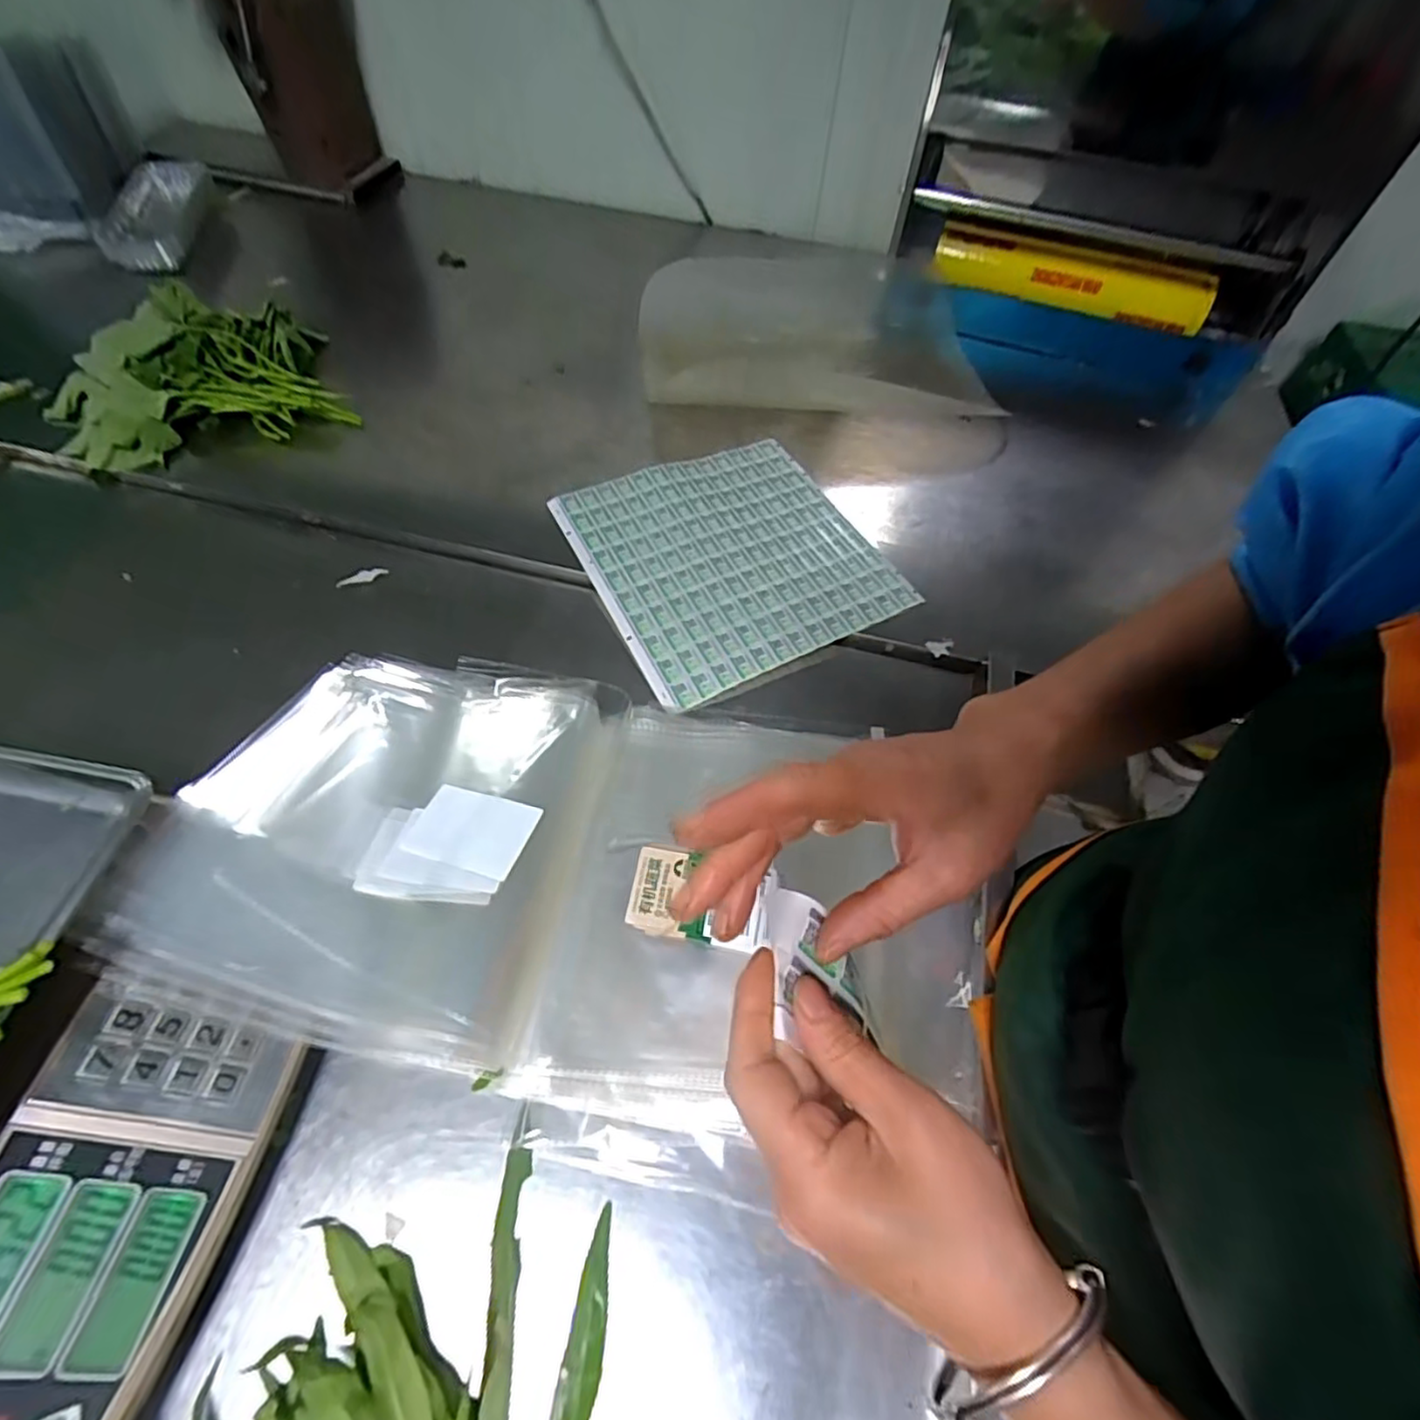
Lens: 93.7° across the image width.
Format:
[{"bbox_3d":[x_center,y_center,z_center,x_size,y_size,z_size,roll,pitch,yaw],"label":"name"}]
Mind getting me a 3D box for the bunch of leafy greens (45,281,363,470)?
[{"bbox_3d":[-0.564,-0.361,0.718,0.280,0.071,0.198,-26,63,-19],"label":"bunch of leafy greens"}]

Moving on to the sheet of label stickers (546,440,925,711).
[{"bbox_3d":[0.021,-0.156,0.667,0.274,0.011,0.276,-23,64,-16],"label":"sheet of label stickers"}]

